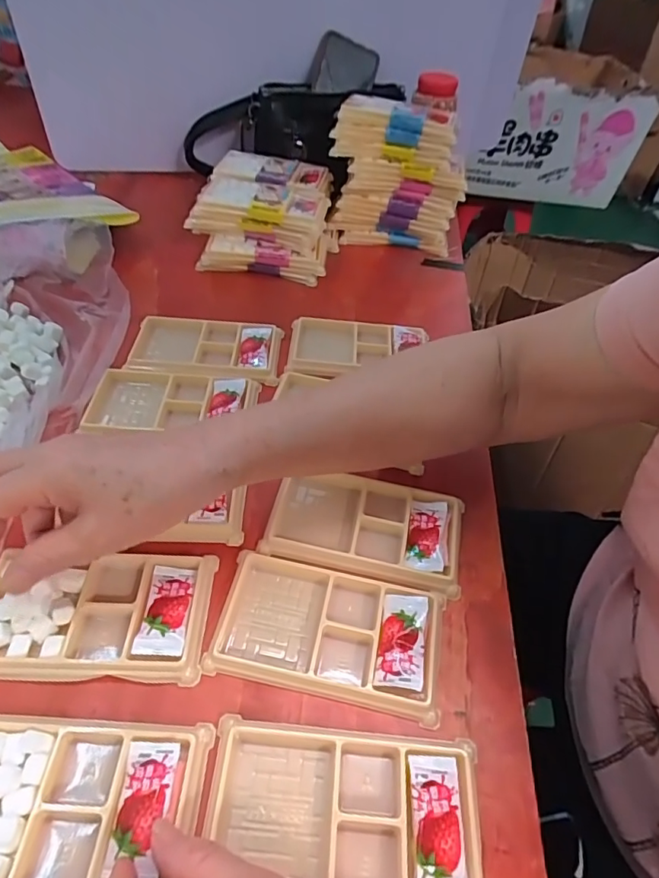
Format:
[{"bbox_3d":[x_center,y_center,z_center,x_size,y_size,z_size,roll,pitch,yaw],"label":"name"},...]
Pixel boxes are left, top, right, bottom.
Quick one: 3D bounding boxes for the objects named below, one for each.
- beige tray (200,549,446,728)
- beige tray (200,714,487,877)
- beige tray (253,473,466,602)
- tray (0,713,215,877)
[{"bbox_3d":[0.001,0.115,0.313,0.134,0.012,0.078,12,48,4],"label":"beige tray"},{"bbox_3d":[0.008,0.185,0.251,0.135,0.013,0.077,7,48,-1],"label":"beige tray"},{"bbox_3d":[0.026,0.060,0.364,0.133,0.011,0.076,13,48,5],"label":"beige tray"},{"bbox_3d":[-0.131,0.176,0.245,0.133,0.019,0.077,5,48,-2],"label":"tray"}]

